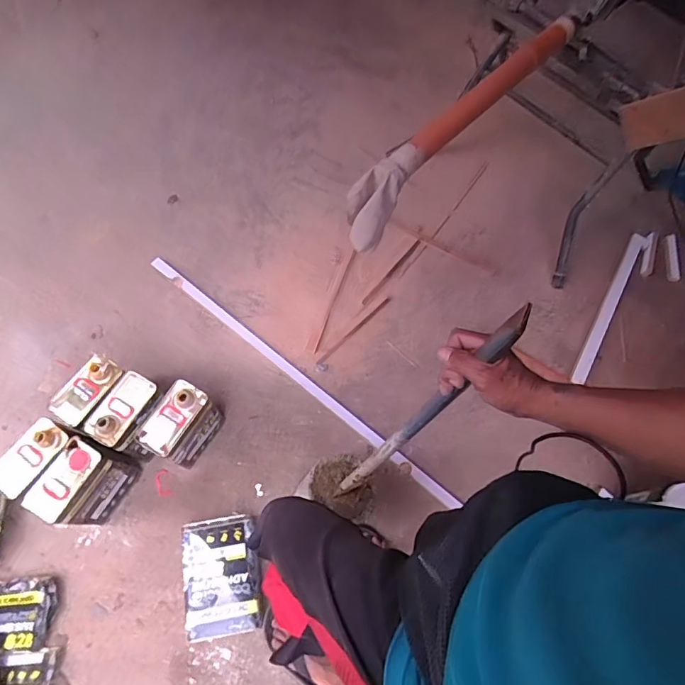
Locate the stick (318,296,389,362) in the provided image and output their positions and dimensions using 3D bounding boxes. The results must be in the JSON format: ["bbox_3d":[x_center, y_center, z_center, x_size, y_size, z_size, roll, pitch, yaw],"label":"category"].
[{"bbox_3d":[0.037,-0.041,1.507,0.018,0.020,0.318,42,71,15],"label":"stick"}]

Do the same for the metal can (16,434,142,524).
[{"bbox_3d":[-0.607,0.343,1.162,0.099,0.246,0.193,30,68,10],"label":"metal can"}]

